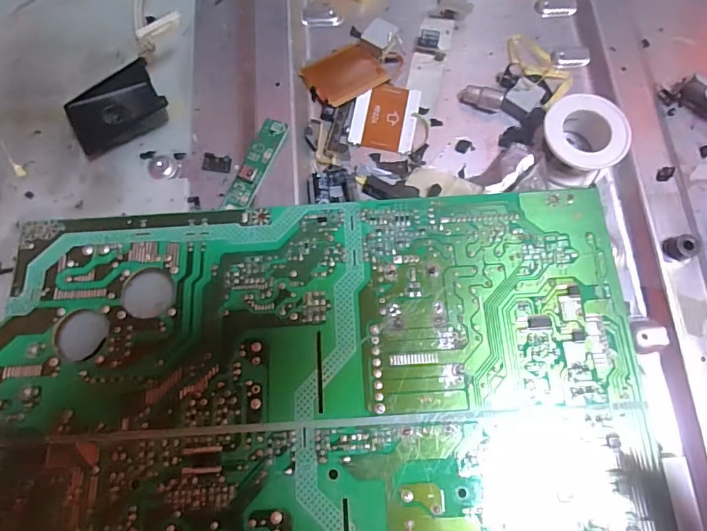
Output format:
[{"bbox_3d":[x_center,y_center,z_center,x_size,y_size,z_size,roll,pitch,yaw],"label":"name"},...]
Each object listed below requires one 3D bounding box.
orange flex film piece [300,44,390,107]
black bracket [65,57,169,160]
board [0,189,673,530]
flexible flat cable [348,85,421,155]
[{"bbox_3d":[-0.004,-0.108,0.265,0.041,0.006,0.032,-36,77,-12],"label":"orange flex film piece"},{"bbox_3d":[-0.125,-0.082,0.248,0.049,0.013,0.028,-36,77,-12],"label":"black bracket"},{"bbox_3d":[-0.029,0.064,0.196,0.300,0.012,0.189,-3,73,-3],"label":"board"},{"bbox_3d":[0.018,-0.082,0.259,0.034,0.004,0.040,10,72,1],"label":"flexible flat cable"}]

